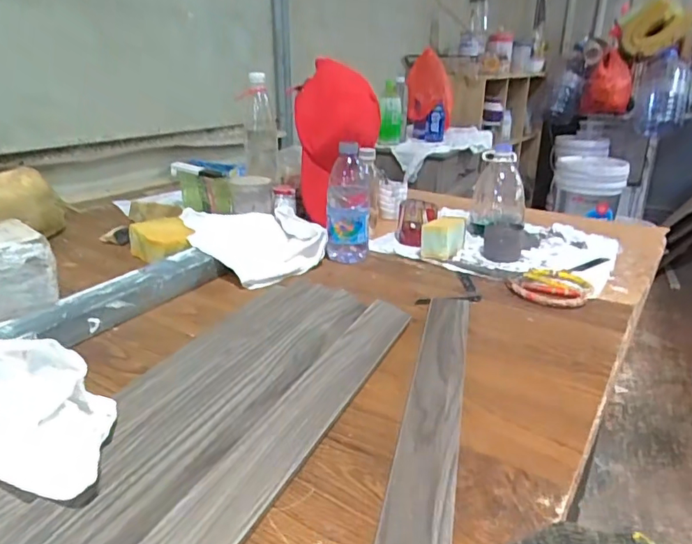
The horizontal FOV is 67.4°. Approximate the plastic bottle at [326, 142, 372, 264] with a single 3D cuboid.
[{"bbox_3d":[0.005,-0.117,0.866,0.070,0.188,0.076,1,22,1],"label":"plastic bottle"}]

